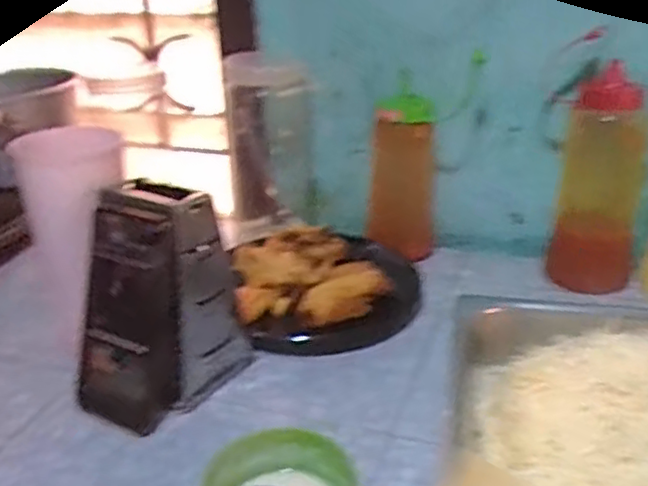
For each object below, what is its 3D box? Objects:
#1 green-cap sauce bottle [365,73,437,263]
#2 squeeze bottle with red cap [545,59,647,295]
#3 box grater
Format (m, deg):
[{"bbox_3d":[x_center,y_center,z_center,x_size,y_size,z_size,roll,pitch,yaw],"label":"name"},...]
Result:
[{"bbox_3d":[0.086,-0.072,0.757,0.074,0.182,0.063,0,25,6],"label":"green-cap sauce bottle"},{"bbox_3d":[0.269,-0.057,0.703,0.073,0.212,0.074,-4,25,-3],"label":"squeeze bottle with red cap"},{"bbox_3d":[-0.135,0.045,0.557,0.097,0.161,0.119,9,28,23],"label":"box grater"}]

